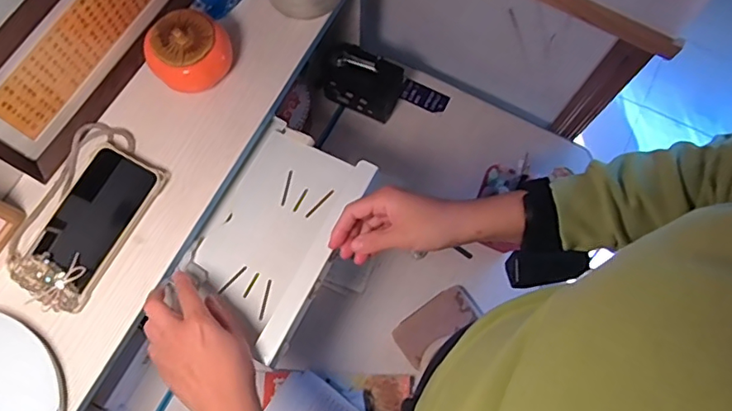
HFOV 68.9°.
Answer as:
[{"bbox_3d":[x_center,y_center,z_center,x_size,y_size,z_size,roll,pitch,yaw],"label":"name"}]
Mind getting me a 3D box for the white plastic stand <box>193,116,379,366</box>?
[{"bbox_3d":[-0.100,0.023,0.582,0.144,0.046,0.223,27,74,7],"label":"white plastic stand"}]

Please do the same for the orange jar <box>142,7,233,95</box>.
[{"bbox_3d":[-0.193,-0.169,0.596,0.076,0.068,0.086,33,75,9],"label":"orange jar"}]

